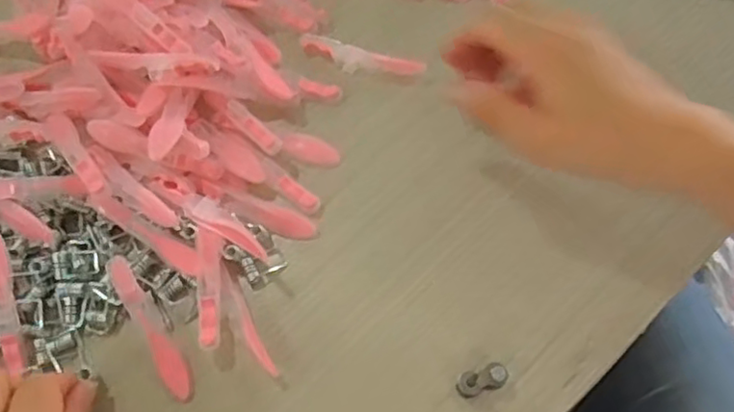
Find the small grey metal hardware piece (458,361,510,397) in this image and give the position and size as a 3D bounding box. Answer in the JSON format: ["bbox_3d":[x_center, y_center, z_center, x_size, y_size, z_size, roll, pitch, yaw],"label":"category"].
[{"bbox_3d":[0.055,0.084,0.310,0.023,0.016,0.012,-17,67,-4],"label":"small grey metal hardware piece"}]

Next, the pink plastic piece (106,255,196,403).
[{"bbox_3d":[-0.110,0.062,0.329,0.015,0.006,0.080,-29,83,-10],"label":"pink plastic piece"}]

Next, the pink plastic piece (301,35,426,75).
[{"bbox_3d":[-0.004,-0.090,0.399,0.079,0.014,0.014,19,69,11],"label":"pink plastic piece"}]

